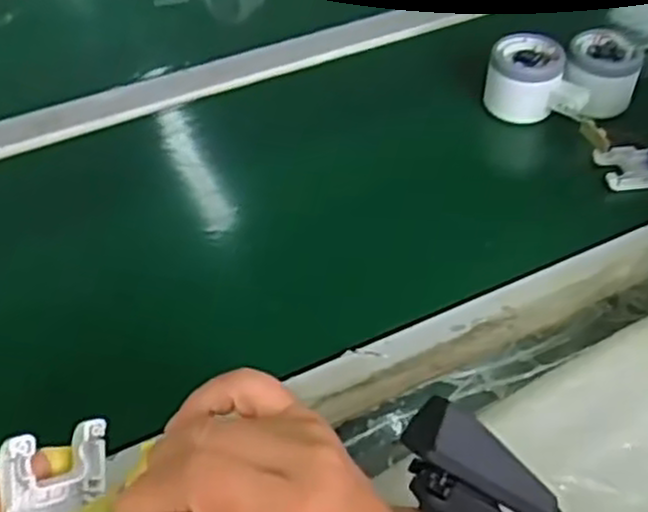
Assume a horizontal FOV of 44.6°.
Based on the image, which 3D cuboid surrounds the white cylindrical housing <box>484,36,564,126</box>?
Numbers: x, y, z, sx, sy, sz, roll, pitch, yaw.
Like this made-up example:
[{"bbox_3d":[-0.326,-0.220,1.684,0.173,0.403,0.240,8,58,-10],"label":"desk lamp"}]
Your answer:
[{"bbox_3d":[0.164,-0.146,0.649,0.057,0.053,0.055,0,46,0],"label":"white cylindrical housing"}]

